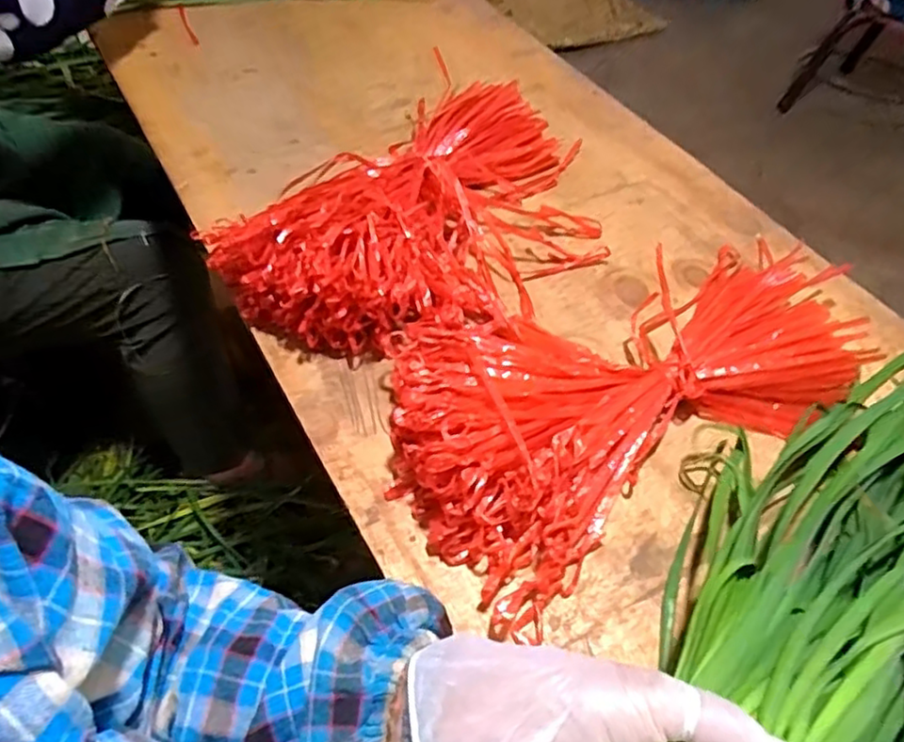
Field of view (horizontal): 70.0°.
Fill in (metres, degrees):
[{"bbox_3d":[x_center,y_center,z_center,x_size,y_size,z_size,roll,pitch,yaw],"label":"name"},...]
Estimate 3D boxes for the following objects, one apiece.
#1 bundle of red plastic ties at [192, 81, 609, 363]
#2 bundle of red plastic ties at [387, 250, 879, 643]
[{"bbox_3d":[-0.009,-0.131,0.533,0.333,0.064,0.203,-31,62,-25],"label":"bundle of red plastic ties"},{"bbox_3d":[0.133,-0.005,0.458,0.375,0.045,0.189,-27,61,-23],"label":"bundle of red plastic ties"}]

